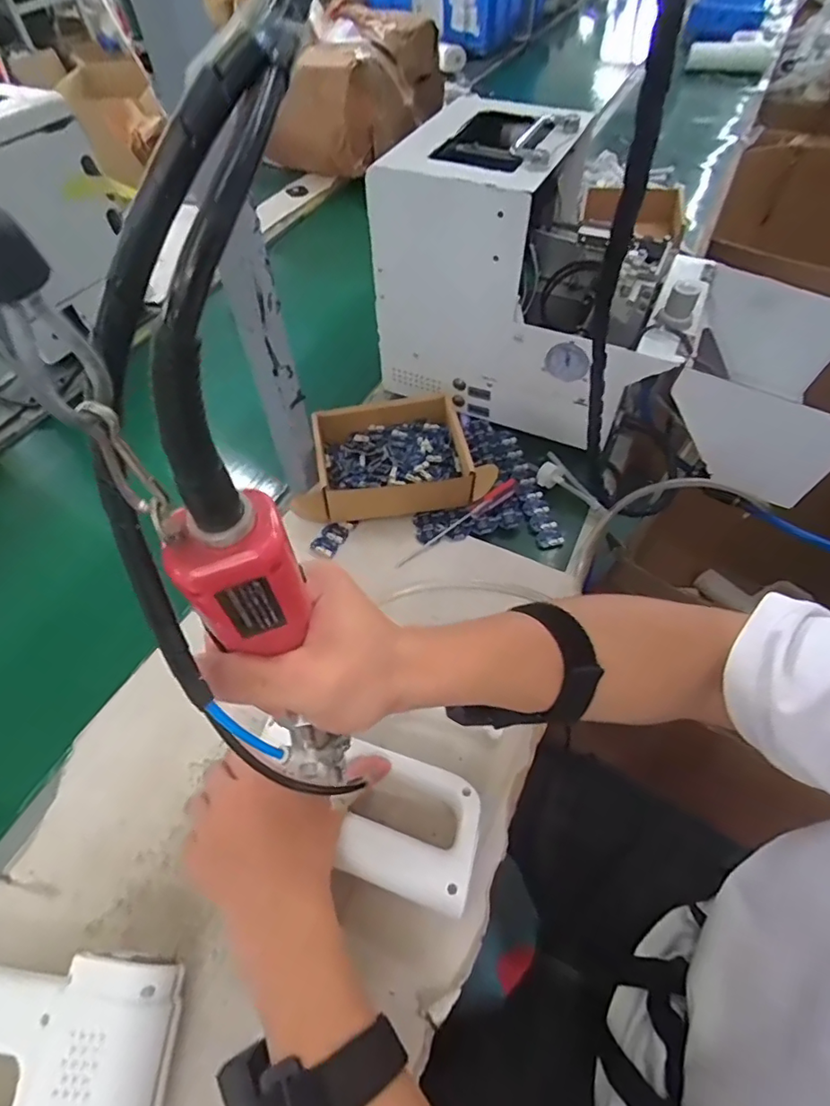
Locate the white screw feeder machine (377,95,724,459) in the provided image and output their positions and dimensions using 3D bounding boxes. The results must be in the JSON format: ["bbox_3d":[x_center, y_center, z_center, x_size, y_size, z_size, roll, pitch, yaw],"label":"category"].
[{"bbox_3d":[0.145,-0.303,0.618,0.327,0.276,0.197,19,57,15],"label":"white screw feeder machine"}]

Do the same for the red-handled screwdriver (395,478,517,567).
[{"bbox_3d":[0.050,-0.032,0.597,0.165,0.021,0.018,-35,60,-7],"label":"red-handled screwdriver"}]

